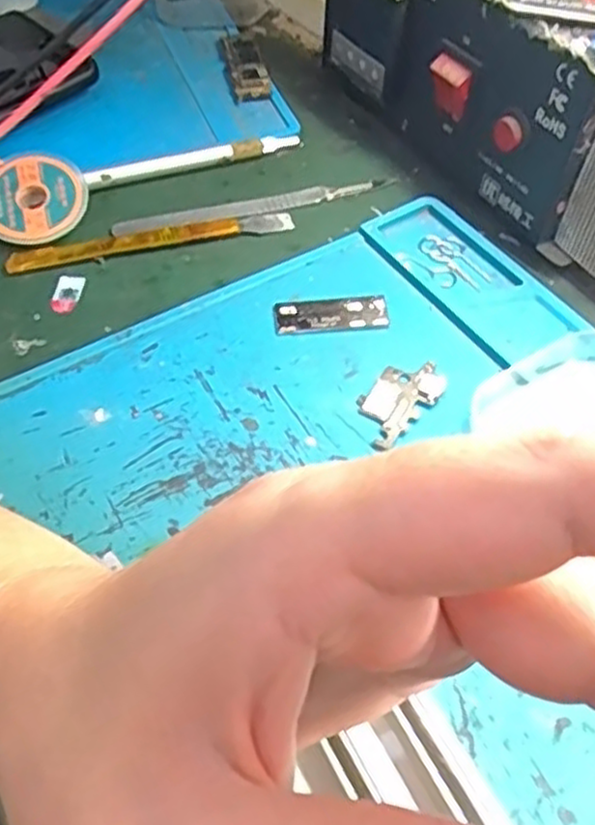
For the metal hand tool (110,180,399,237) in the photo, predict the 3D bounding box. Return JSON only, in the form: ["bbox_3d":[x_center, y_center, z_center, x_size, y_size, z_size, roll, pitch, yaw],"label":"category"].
[{"bbox_3d":[-0.017,-0.091,0.327,0.125,0.005,0.013,-16,55,-12],"label":"metal hand tool"}]

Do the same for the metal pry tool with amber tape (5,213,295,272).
[{"bbox_3d":[-0.061,-0.073,0.313,0.117,0.004,0.012,-12,54,-9],"label":"metal pry tool with amber tape"}]

